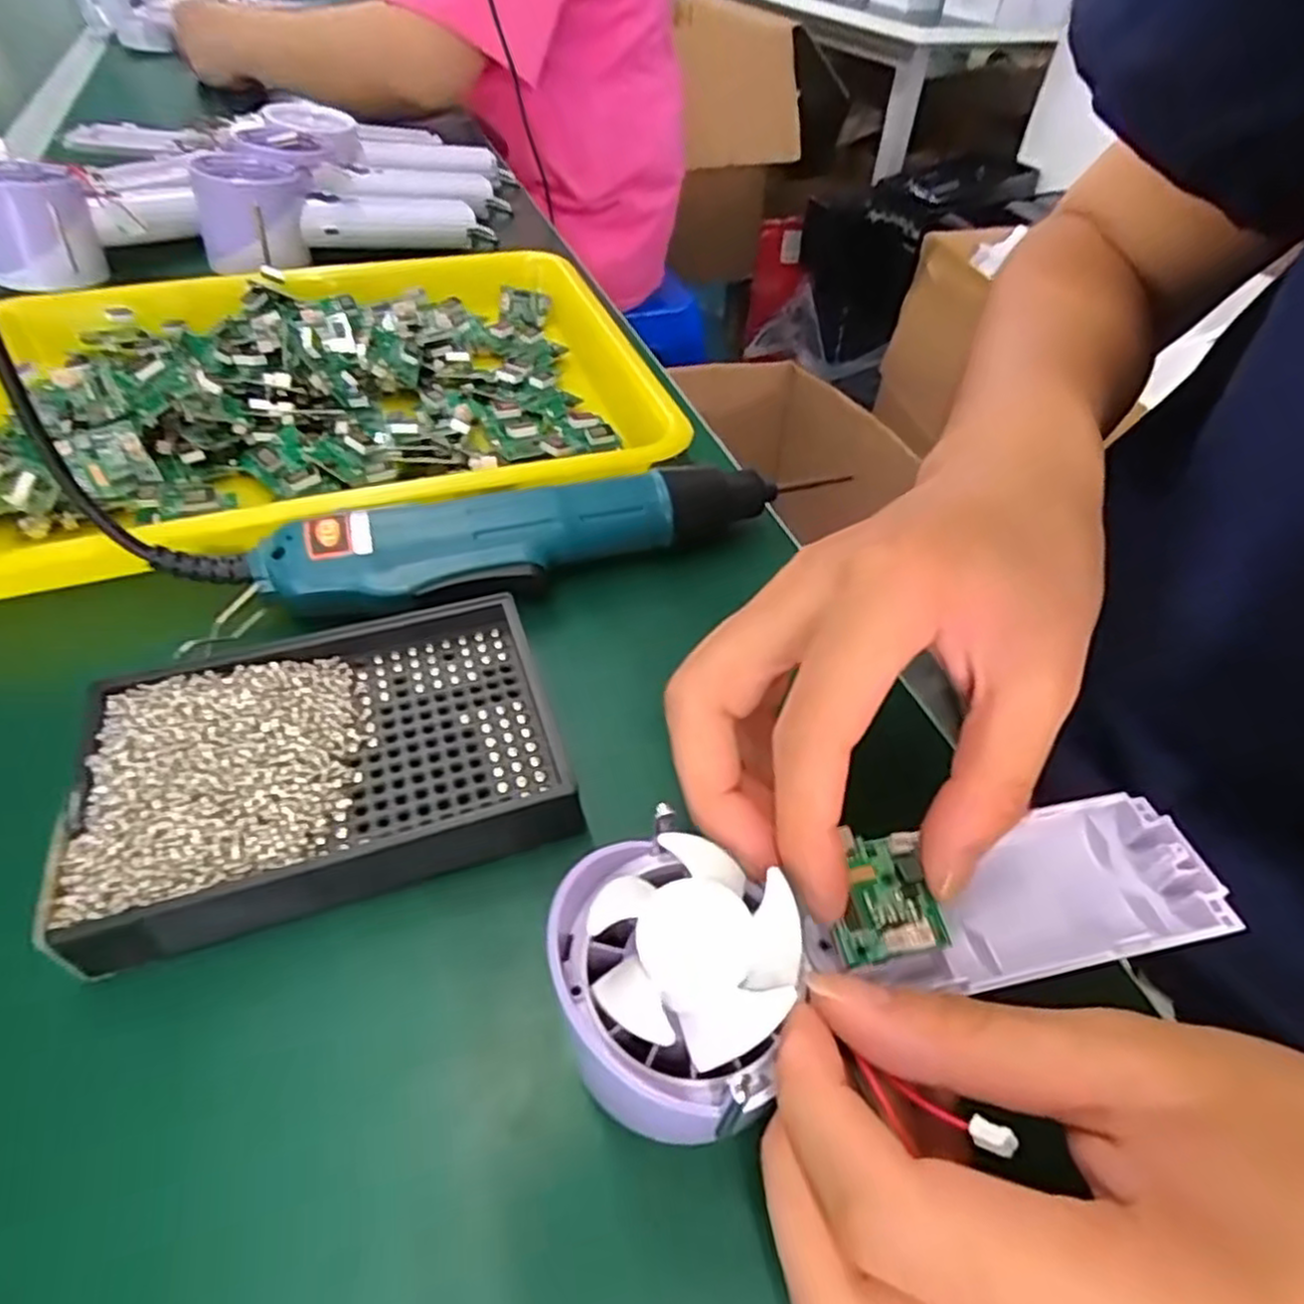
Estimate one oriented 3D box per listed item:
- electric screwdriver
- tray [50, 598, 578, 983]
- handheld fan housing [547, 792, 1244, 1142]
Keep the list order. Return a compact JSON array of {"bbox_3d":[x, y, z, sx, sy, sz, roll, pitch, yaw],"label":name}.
[{"bbox_3d":[-0.036,-0.053,0.300,0.227,0.030,0.038,-14,49,-16],"label":"electric screwdriver"},{"bbox_3d":[-0.099,0.033,0.229,0.136,0.021,0.093,-16,50,-17],"label":"tray"},{"bbox_3d":[0.063,0.066,0.189,0.171,0.028,0.066,-4,47,-18],"label":"handheld fan housing"}]

